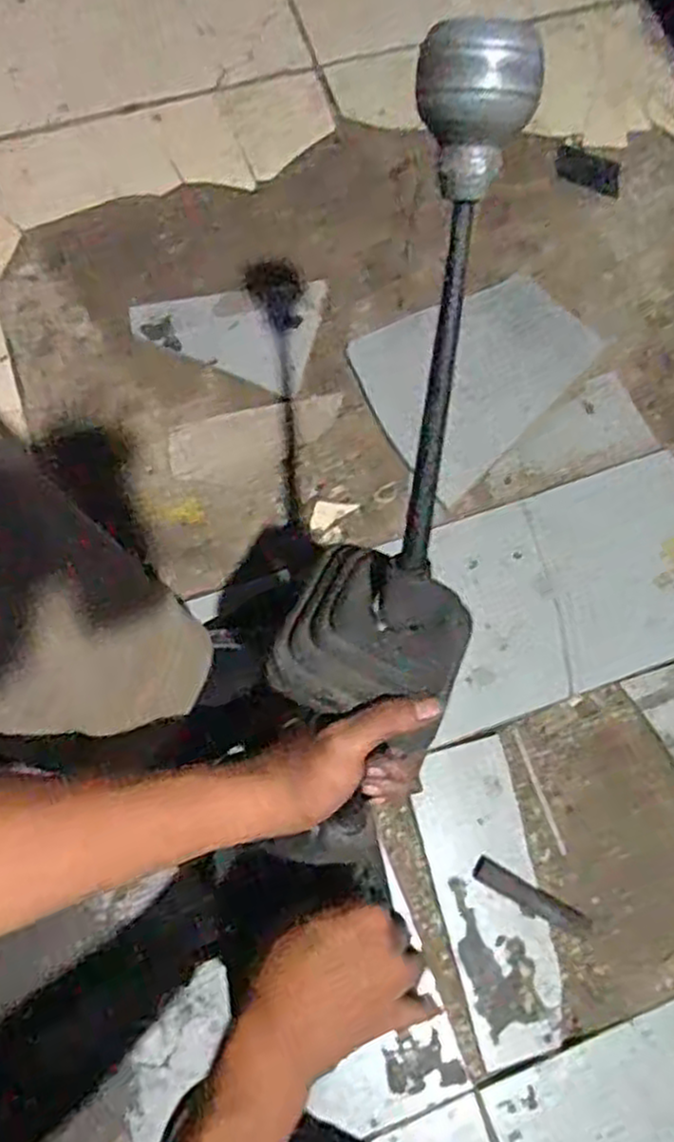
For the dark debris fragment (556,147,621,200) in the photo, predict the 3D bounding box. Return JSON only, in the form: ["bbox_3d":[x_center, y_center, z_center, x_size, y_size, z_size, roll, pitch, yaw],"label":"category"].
[{"bbox_3d":[0.275,-0.435,0.809,0.075,0.008,0.041,26,76,6],"label":"dark debris fragment"}]

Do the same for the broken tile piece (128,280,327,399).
[{"bbox_3d":[-0.115,-0.258,0.765,0.177,0.008,0.128,15,75,4],"label":"broken tile piece"}]

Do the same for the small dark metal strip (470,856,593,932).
[{"bbox_3d":[0.166,0.275,0.624,0.107,0.004,0.019,28,77,7],"label":"small dark metal strip"}]

